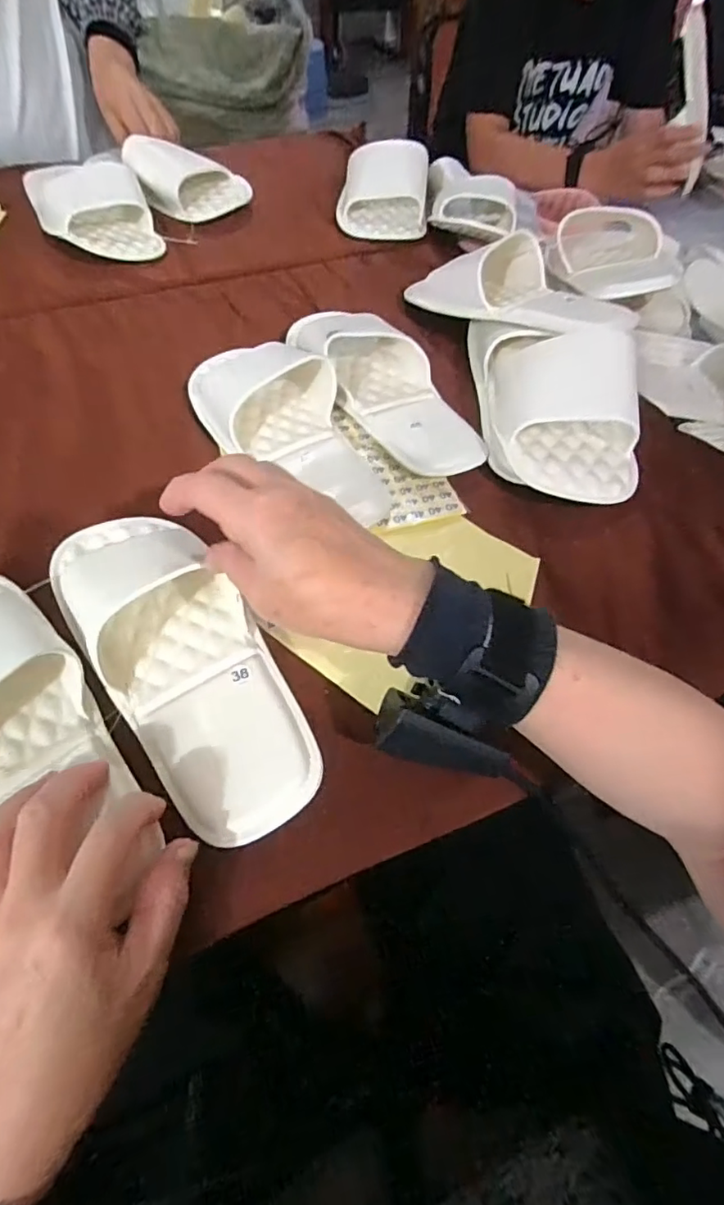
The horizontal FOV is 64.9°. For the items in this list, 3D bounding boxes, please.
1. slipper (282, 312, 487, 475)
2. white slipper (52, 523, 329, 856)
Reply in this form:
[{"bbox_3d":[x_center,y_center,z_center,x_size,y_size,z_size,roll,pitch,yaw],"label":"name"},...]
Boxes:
[{"bbox_3d":[0.020,-0.189,0.492,0.096,0.051,0.211,-20,59,-16],"label":"slipper"},{"bbox_3d":[-0.115,0.021,0.327,0.093,0.062,0.237,-30,64,-22],"label":"white slipper"}]

